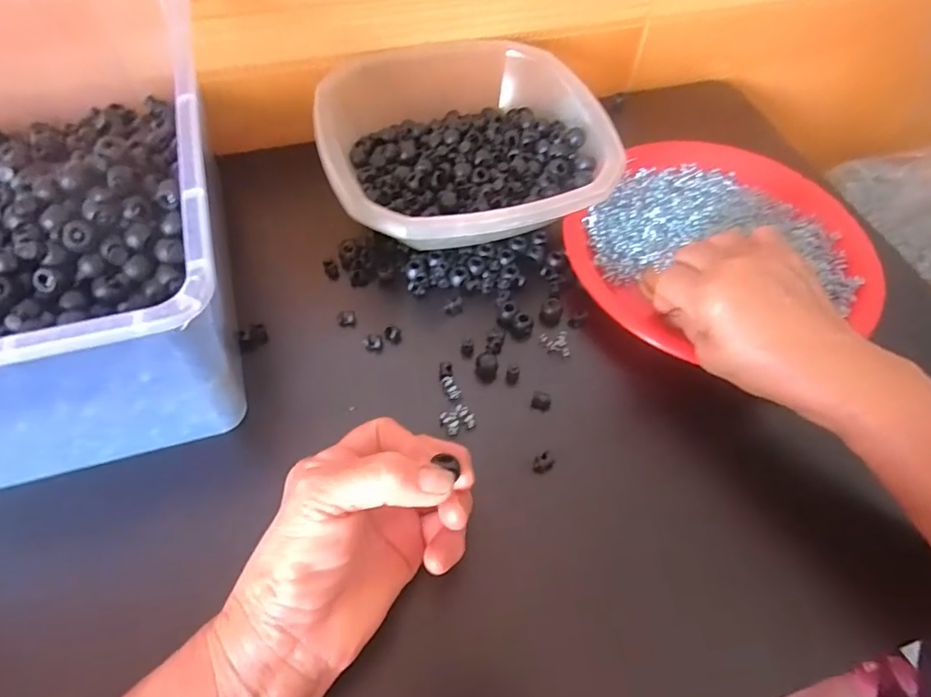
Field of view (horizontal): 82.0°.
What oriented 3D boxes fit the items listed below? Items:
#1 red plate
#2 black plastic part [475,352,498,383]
[{"bbox_3d":[0.198,-0.074,0.413,0.216,0.020,0.228,1,57,-2],"label":"red plate"},{"bbox_3d":[0.014,0.012,0.367,0.014,0.017,0.016,3,57,-1],"label":"black plastic part"}]

